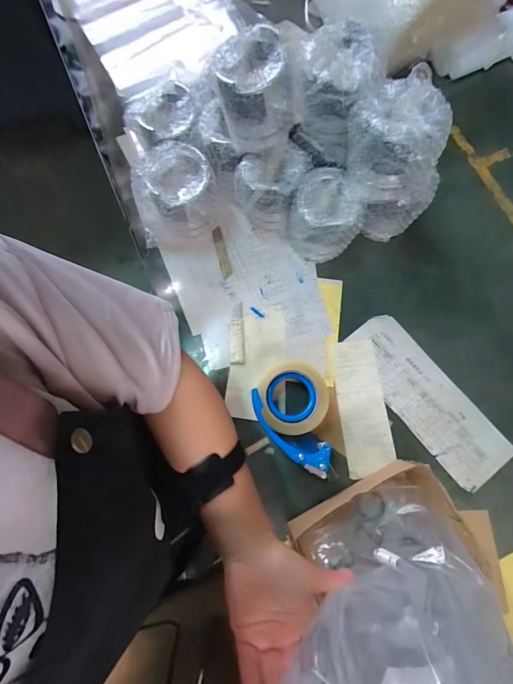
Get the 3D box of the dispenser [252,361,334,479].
[{"bbox_3d":[0.050,0.112,0.520,0.107,0.054,0.155,0,76,1],"label":"dispenser"}]

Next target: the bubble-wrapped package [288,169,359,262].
[{"bbox_3d":[0.105,-0.203,0.575,0.101,0.113,0.112,-22,77,-5],"label":"bubble-wrapped package"}]

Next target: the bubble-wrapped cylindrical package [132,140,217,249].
[{"bbox_3d":[-0.141,-0.246,0.589,0.142,0.112,0.122,-7,76,-1],"label":"bubble-wrapped cylindrical package"}]

